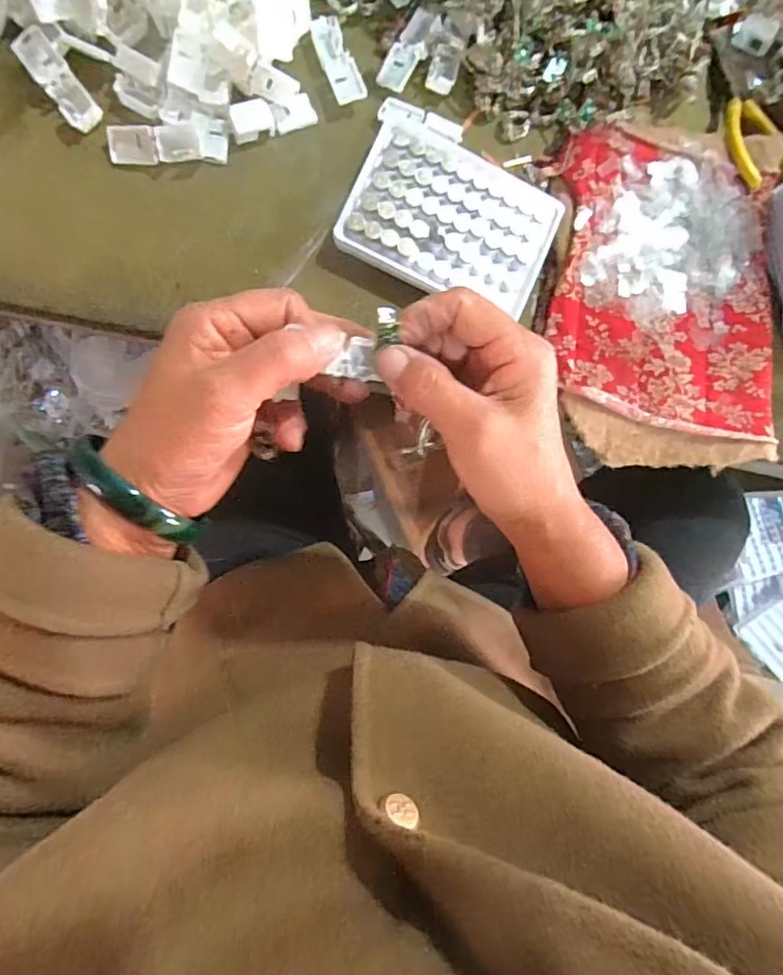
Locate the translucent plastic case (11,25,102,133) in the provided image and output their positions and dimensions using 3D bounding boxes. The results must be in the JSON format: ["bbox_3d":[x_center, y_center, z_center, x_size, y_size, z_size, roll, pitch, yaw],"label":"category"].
[{"bbox_3d":[-0.195,-0.238,0.315,0.020,0.012,0.054,-39,94,-9],"label":"translucent plastic case"}]

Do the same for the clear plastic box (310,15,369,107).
[{"bbox_3d":[-0.035,-0.276,0.349,0.020,0.006,0.055,-22,92,-10],"label":"clear plastic box"}]

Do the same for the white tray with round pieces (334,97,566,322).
[{"bbox_3d":[0.042,-0.179,0.349,0.130,0.013,0.110,23,84,-8],"label":"white tray with round pieces"}]

